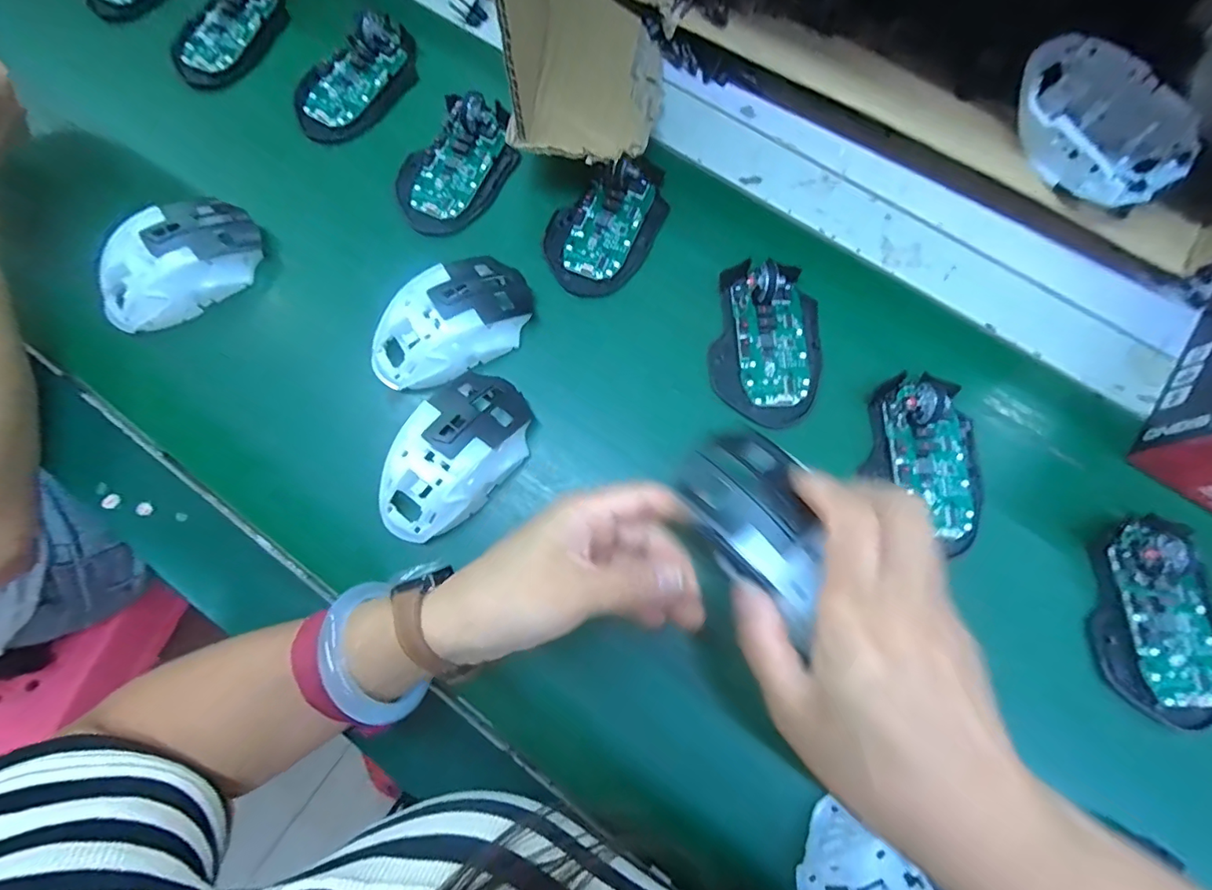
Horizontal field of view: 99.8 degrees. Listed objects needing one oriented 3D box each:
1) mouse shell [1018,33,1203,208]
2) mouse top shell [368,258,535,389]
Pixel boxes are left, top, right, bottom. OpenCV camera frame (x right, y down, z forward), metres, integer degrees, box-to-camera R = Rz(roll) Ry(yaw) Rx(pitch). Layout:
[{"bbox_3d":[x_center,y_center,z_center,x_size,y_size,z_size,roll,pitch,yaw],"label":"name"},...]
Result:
[{"bbox_3d":[0.313,-0.204,0.327,0.064,0.036,0.112,-34,78,-9],"label":"mouse shell"},{"bbox_3d":[-0.105,-0.083,0.342,0.114,0.032,0.062,-35,78,-9],"label":"mouse top shell"}]

